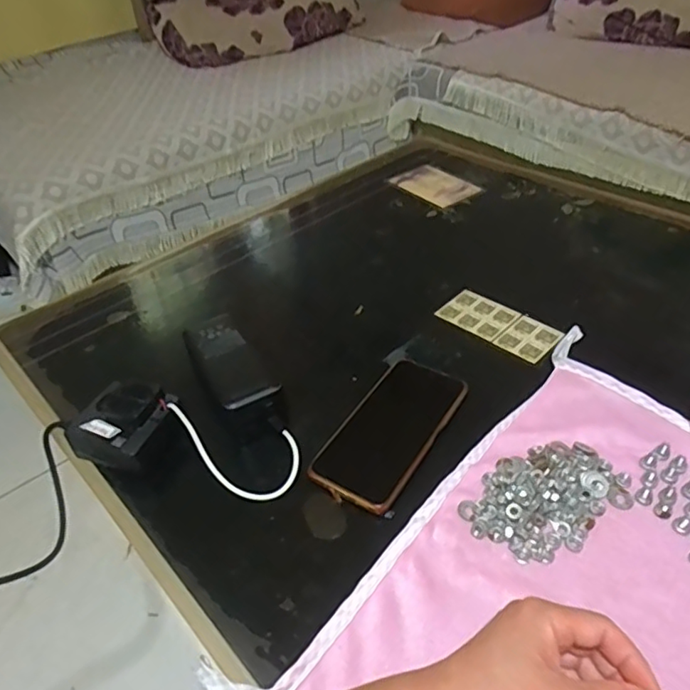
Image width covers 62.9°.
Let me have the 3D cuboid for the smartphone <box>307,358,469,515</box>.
[{"bbox_3d":[0.042,0.073,0.499,0.076,0.011,0.161,21,47,27],"label":"smartphone"}]

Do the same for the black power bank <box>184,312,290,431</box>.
[{"bbox_3d":[-0.103,0.031,0.539,0.057,0.052,0.138,-25,45,-22],"label":"black power bank"}]

